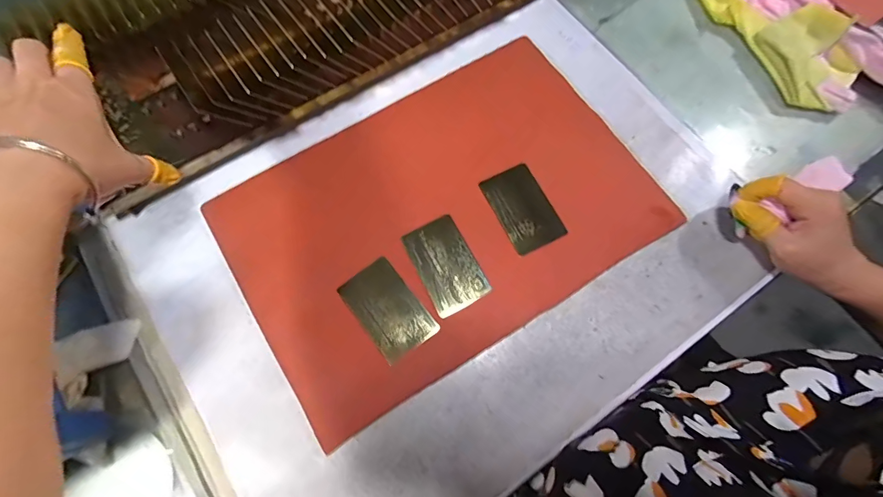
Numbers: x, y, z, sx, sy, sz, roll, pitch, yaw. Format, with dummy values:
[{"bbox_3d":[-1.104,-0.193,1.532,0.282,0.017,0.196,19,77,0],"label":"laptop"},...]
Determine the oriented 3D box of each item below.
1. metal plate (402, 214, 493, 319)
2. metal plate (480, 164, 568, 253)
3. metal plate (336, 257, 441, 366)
[{"bbox_3d":[0.004,0.014,0.385,0.053,0.006,0.084,-27,73,-8],"label":"metal plate"},{"bbox_3d":[0.078,-0.040,0.402,0.053,0.006,0.084,-27,71,-5],"label":"metal plate"},{"bbox_3d":[-0.047,0.053,0.374,0.053,0.004,0.083,-36,79,-12],"label":"metal plate"}]

